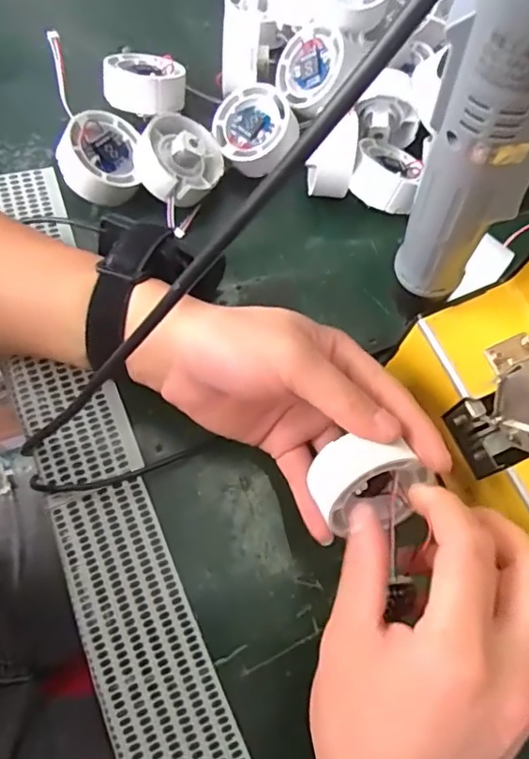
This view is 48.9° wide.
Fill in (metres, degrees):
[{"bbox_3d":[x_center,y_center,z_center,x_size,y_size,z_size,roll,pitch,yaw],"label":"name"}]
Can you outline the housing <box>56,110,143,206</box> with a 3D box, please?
[{"bbox_3d":[-0.110,-0.145,0.379,0.054,0.023,0.054,-2,77,-36],"label":"housing"}]

